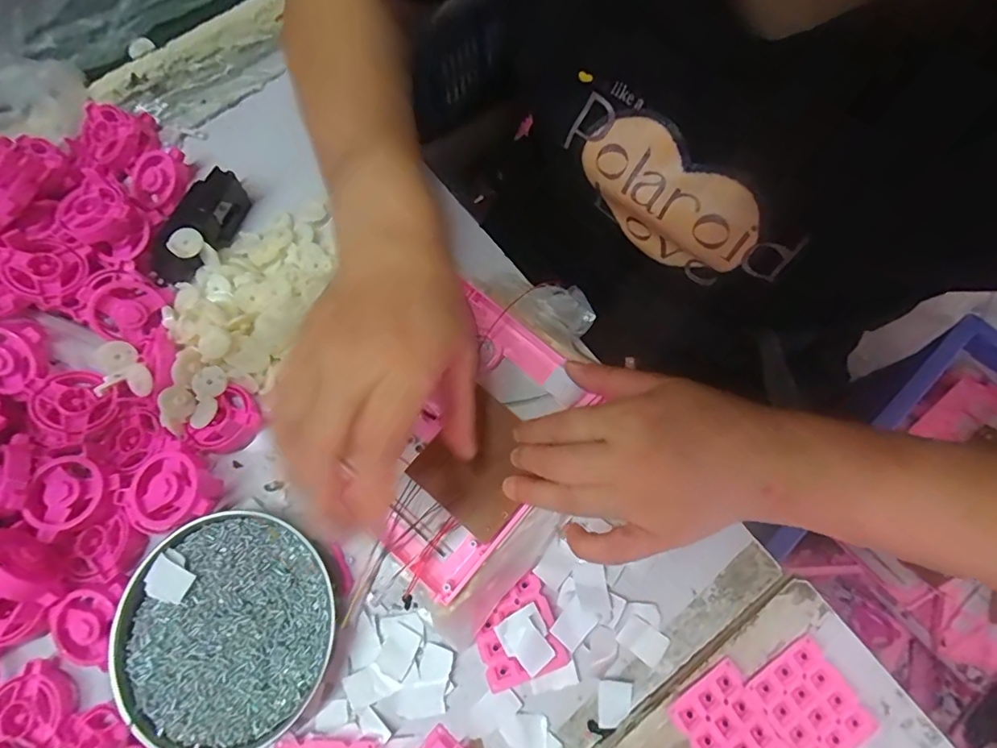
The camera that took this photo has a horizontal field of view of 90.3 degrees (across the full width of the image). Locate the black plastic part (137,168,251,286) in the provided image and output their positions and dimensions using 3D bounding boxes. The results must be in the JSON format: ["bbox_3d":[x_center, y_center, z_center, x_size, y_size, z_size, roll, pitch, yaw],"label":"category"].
[{"bbox_3d":[-0.236,-0.115,0.392,0.041,0.036,0.103,27,75,9],"label":"black plastic part"}]

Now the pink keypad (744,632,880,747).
[{"bbox_3d":[0.181,0.192,0.287,0.051,0.004,0.058,-32,75,-9],"label":"pink keypad"}]

